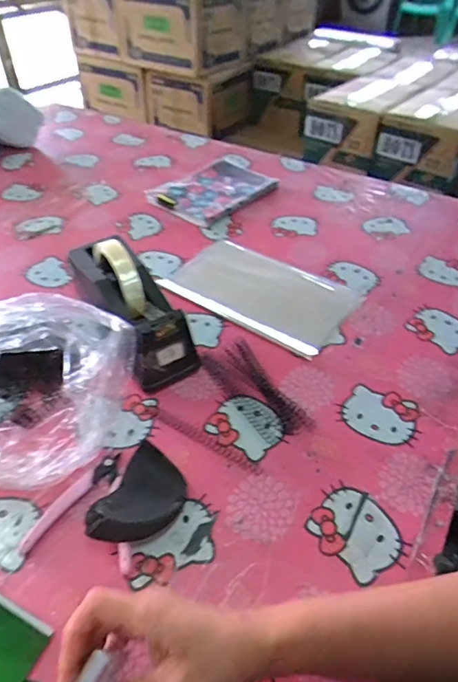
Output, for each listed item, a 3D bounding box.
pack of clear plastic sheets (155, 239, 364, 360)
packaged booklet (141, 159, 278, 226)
[{"bbox_3d":[0.046,-0.079,0.682,0.257,0.015,0.162,28,50,25],"label":"pack of clear plastic sheets"},{"bbox_3d":[-0.028,-0.293,0.916,0.164,0.021,0.227,32,52,27],"label":"packaged booklet"}]

